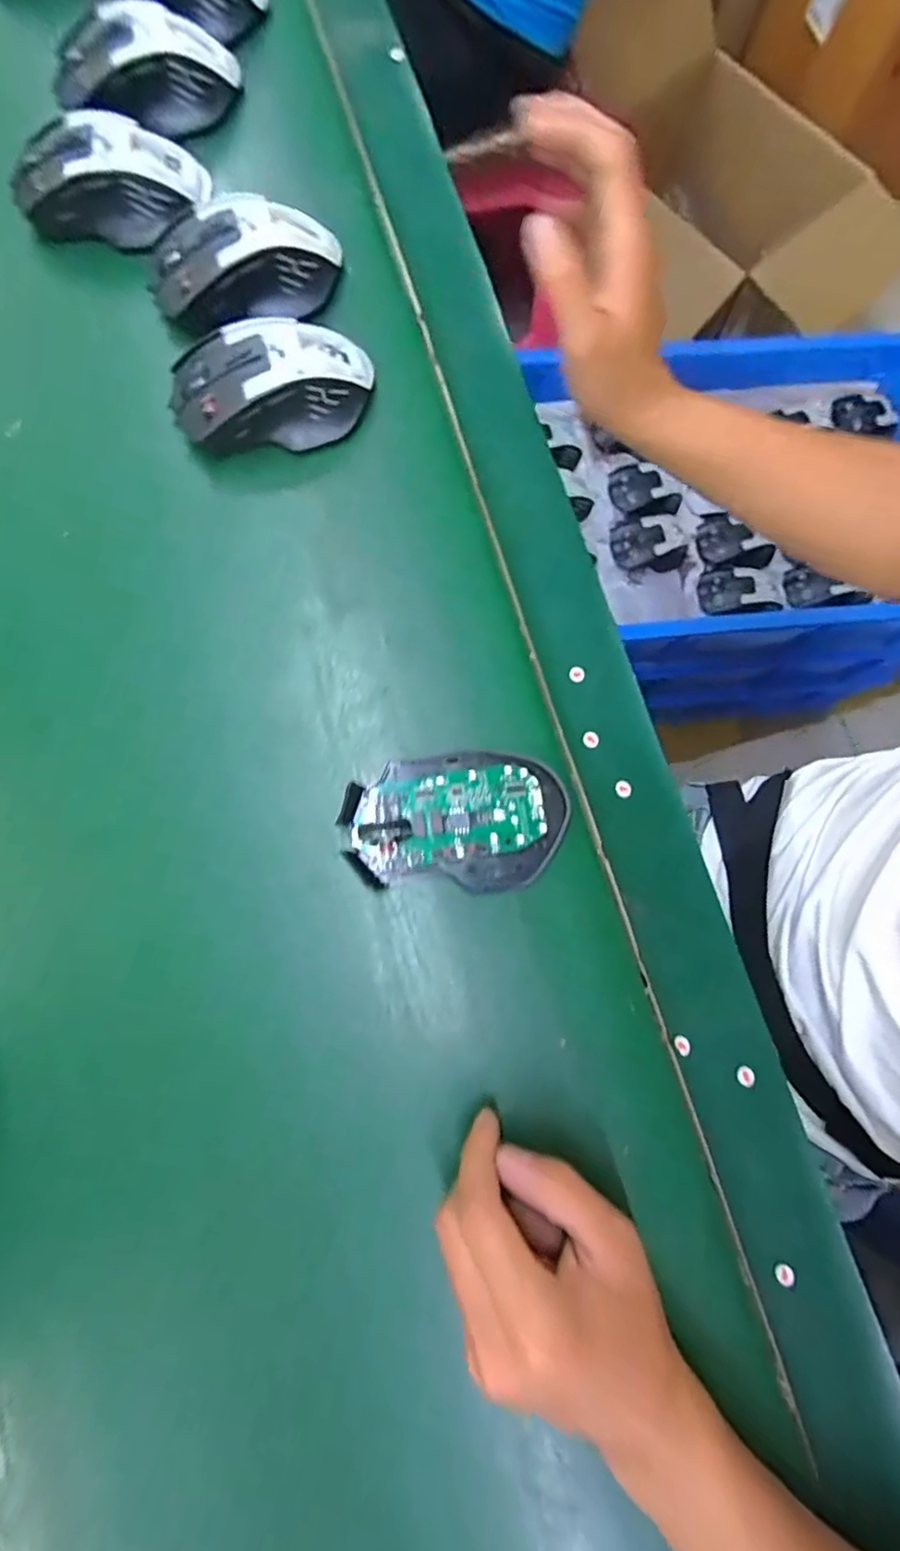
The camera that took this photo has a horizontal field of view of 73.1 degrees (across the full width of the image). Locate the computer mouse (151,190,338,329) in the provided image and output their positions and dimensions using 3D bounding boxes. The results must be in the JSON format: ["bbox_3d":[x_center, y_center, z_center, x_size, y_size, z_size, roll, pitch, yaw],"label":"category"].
[{"bbox_3d":[-0.124,-0.313,0.372,0.111,0.037,0.062,-12,80,-4],"label":"computer mouse"}]

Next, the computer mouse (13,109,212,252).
[{"bbox_3d":[-0.215,-0.379,0.383,0.106,0.035,0.064,6,79,0],"label":"computer mouse"}]

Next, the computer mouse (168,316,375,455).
[{"bbox_3d":[-0.103,-0.227,0.356,0.117,0.038,0.064,-12,80,-4],"label":"computer mouse"}]

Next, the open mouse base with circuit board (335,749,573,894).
[{"bbox_3d":[0.004,0.022,0.318,0.115,0.018,0.072,2,79,-1],"label":"open mouse base with circuit board"}]

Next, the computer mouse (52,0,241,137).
[{"bbox_3d":[-0.200,-0.464,0.399,0.115,0.034,0.058,-20,81,-5],"label":"computer mouse"}]

